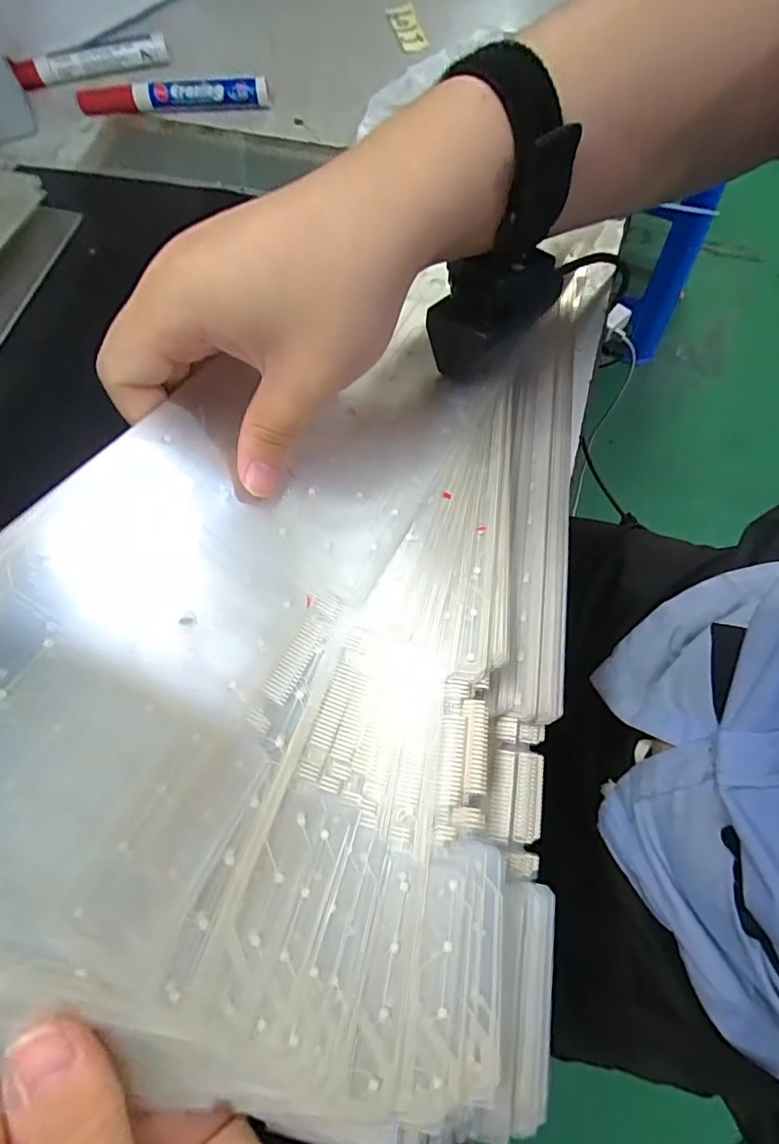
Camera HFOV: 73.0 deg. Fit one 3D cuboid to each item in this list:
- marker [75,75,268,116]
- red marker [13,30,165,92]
[{"bbox_3d":[-0.158,-0.345,0.380,0.138,0.016,0.014,-1,69,3],"label":"marker"},{"bbox_3d":[-0.224,-0.386,0.397,0.113,0.016,0.012,-13,69,-2],"label":"red marker"}]

